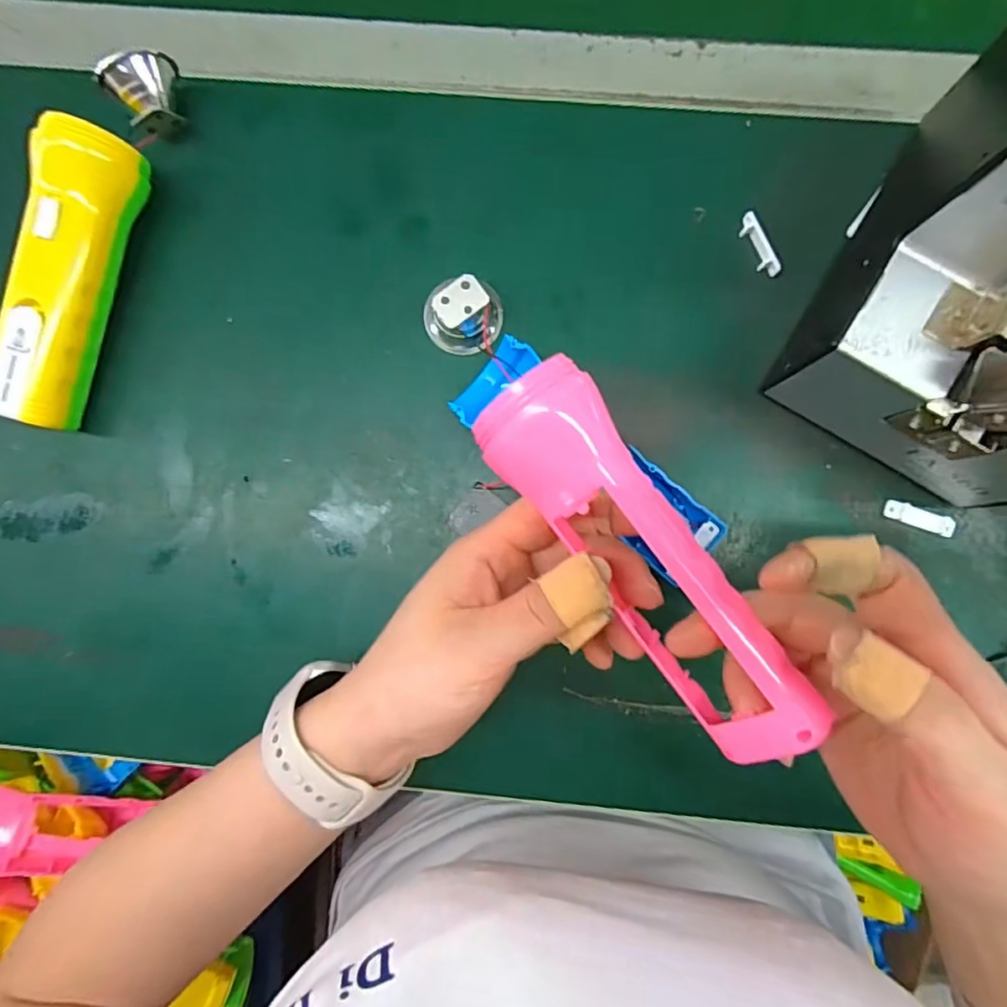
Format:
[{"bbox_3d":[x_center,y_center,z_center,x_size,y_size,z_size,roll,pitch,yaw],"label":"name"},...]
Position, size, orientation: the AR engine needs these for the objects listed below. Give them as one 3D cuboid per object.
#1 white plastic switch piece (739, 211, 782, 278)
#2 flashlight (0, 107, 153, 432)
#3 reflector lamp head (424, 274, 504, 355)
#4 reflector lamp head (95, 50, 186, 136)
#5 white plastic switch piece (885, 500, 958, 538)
[{"bbox_3d":[0.142,-0.144,0.320,0.009,0.009,0.038,-26,86,1],"label":"white plastic switch piece"},{"bbox_3d":[-0.238,-0.121,0.314,0.038,0.051,0.156,17,88,3],"label":"flashlight"},{"bbox_3d":[-0.020,-0.100,0.314,0.043,0.025,0.038,-24,86,1],"label":"reflector lamp head"},{"bbox_3d":[-0.195,-0.228,0.318,0.036,0.036,0.026,-31,86,1],"label":"reflector lamp head"},{"bbox_3d":[0.227,0.008,0.313,0.036,0.004,0.010,20,88,3],"label":"white plastic switch piece"}]

